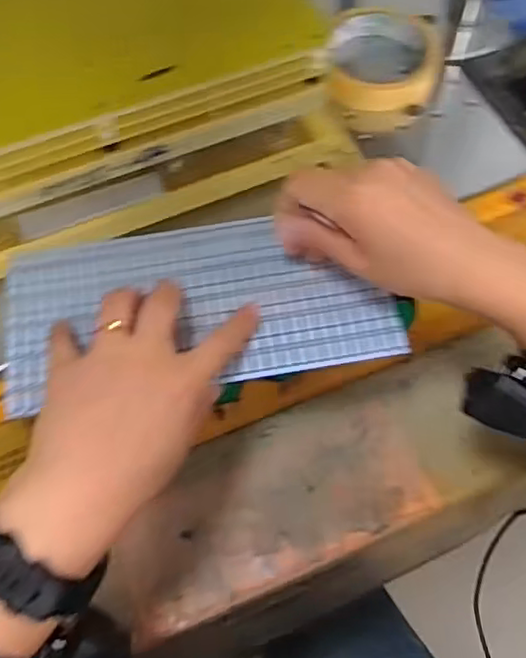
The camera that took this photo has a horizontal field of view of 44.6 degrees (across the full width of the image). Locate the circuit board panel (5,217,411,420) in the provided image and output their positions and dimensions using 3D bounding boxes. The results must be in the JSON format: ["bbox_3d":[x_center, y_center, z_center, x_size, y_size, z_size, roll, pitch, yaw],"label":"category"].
[{"bbox_3d":[-0.041,-0.018,0.404,0.236,0.010,0.114,-8,61,-5],"label":"circuit board panel"}]

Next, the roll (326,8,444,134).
[{"bbox_3d":[0.092,-0.206,0.495,0.090,0.029,0.110,12,63,6],"label":"roll"}]

